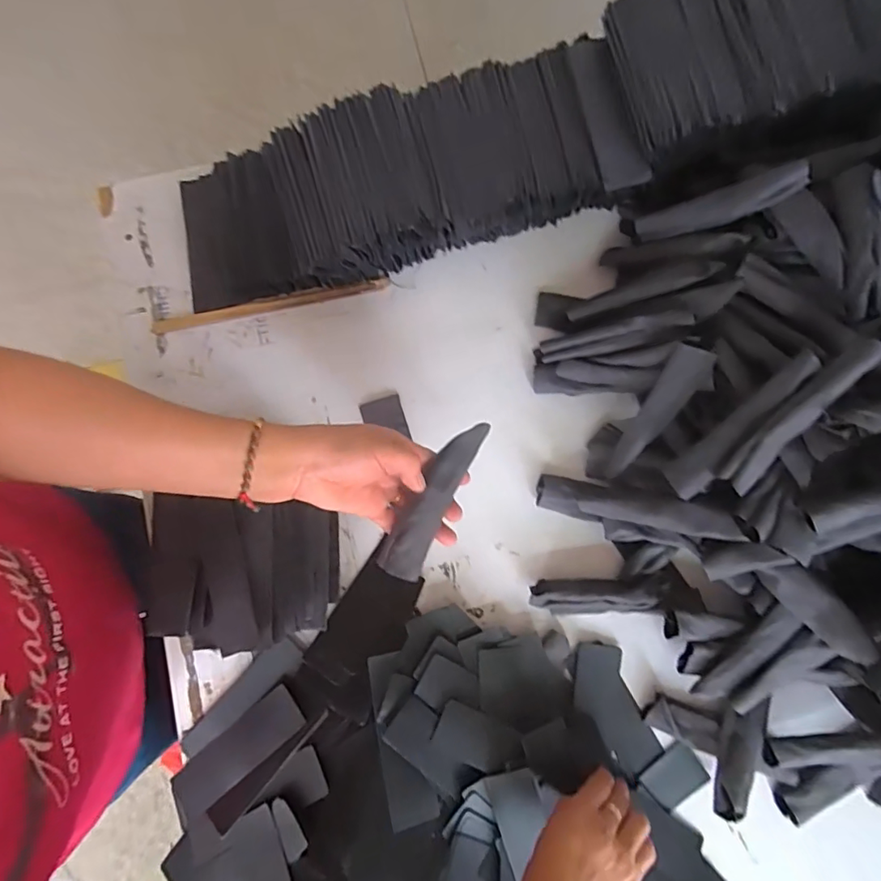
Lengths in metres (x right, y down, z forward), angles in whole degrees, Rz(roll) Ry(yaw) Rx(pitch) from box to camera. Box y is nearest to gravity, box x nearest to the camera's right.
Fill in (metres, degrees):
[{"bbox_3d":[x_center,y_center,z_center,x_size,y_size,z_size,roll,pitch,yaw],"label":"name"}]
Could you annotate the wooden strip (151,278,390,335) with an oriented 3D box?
[{"bbox_3d":[-0.193,-0.155,0.602,0.267,0.010,0.017,-11,80,-2],"label":"wooden strip"}]

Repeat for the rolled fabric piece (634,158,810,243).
[{"bbox_3d":[0.262,-0.222,0.505,0.147,0.016,0.028,-4,76,44],"label":"rolled fabric piece"}]

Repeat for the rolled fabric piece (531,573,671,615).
[{"bbox_3d":[0.159,0.157,0.529,0.133,0.037,0.035,-3,80,-1],"label":"rolled fabric piece"}]

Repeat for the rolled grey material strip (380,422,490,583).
[{"bbox_3d":[-0.004,0.047,0.454,0.039,0.020,0.149,30,78,5],"label":"rolled grey material strip"}]

